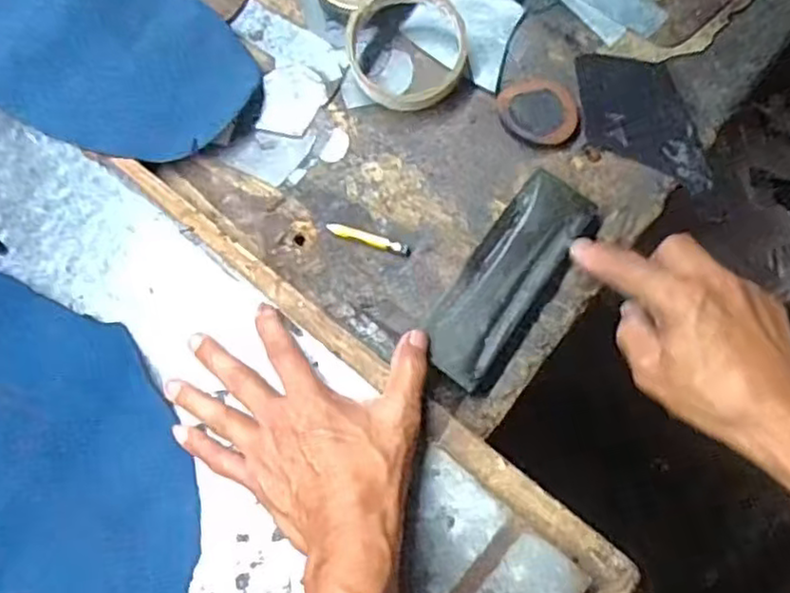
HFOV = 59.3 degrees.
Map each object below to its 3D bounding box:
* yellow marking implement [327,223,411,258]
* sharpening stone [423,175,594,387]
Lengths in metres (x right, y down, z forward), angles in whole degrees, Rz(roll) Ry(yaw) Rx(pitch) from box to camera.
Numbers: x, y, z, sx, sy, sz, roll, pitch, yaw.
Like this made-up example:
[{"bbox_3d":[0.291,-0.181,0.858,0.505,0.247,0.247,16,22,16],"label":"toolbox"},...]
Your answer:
[{"bbox_3d":[-0.018,-0.039,0.478,0.060,0.006,0.008,18,76,7],"label":"yellow marking implement"},{"bbox_3d":[0.073,-0.011,0.453,0.058,0.017,0.148,32,78,10],"label":"sharpening stone"}]

